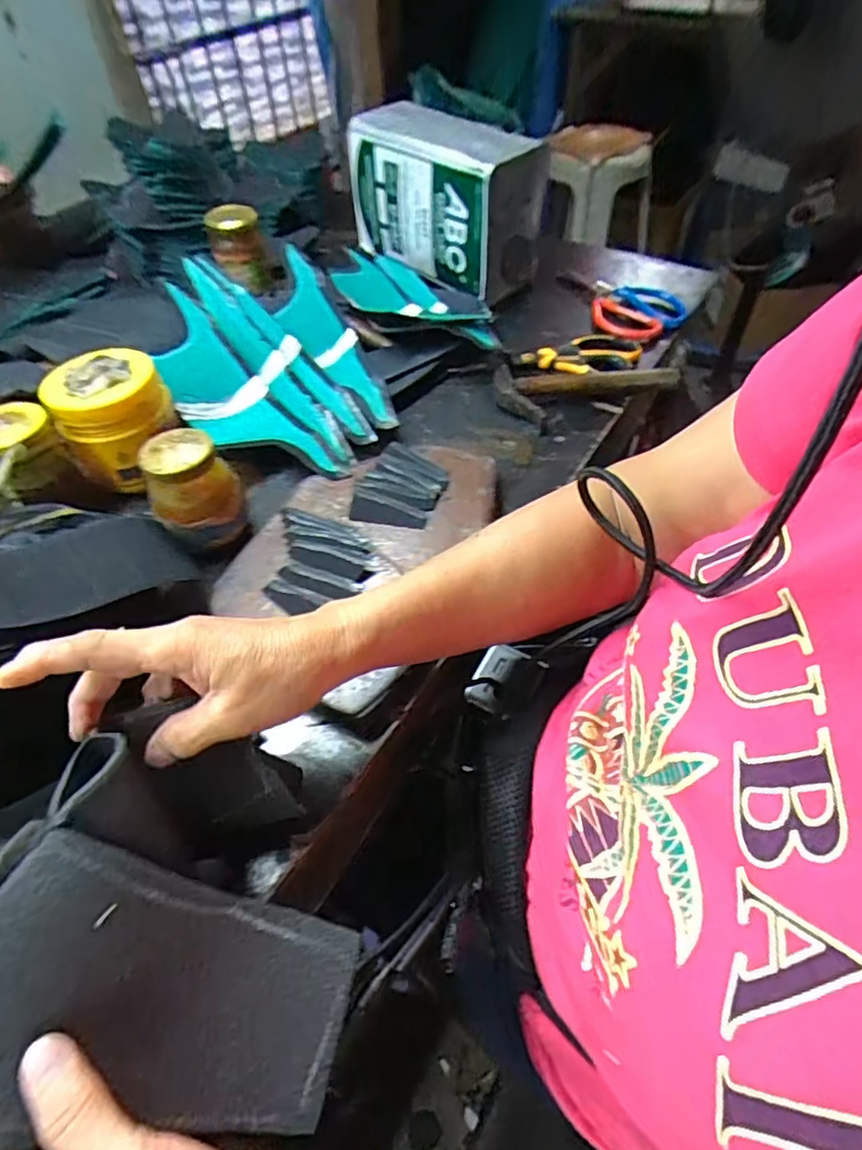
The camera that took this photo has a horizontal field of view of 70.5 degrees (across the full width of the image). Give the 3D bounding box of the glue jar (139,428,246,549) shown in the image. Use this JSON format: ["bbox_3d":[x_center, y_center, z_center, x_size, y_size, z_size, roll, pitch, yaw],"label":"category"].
[{"bbox_3d":[-0.191,-0.072,0.492,0.065,0.071,0.065,-19,53,-12],"label":"glue jar"}]

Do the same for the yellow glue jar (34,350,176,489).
[{"bbox_3d":[-0.280,-0.140,0.546,0.094,0.088,0.091,-28,55,-18],"label":"yellow glue jar"}]

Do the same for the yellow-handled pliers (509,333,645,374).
[{"bbox_3d":[0.159,-0.235,0.653,0.135,0.010,0.059,-13,51,-7],"label":"yellow-handled pliers"}]

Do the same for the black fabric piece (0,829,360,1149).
[{"bbox_3d":[-0.118,0.188,0.268,0.169,0.018,0.098,31,55,-24],"label":"black fabric piece"}]

